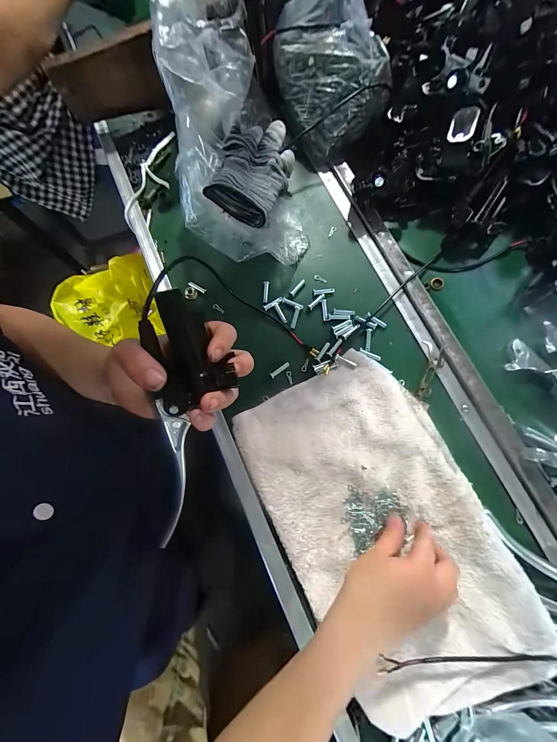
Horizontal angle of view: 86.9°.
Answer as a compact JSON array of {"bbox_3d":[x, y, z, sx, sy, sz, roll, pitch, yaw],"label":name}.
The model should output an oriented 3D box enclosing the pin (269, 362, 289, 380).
[{"bbox_3d":[0.002,-0.001,0.356,0.027,0.007,0.007,-38,79,-8],"label":"pin"}]

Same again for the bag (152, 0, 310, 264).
[{"bbox_3d":[-0.066,-0.292,0.357,0.136,0.053,0.347,-14,94,-3],"label":"bag"}]

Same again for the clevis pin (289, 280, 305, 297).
[{"bbox_3d":[0.024,-0.108,0.377,0.008,0.005,0.027,33,79,8],"label":"clevis pin"}]

